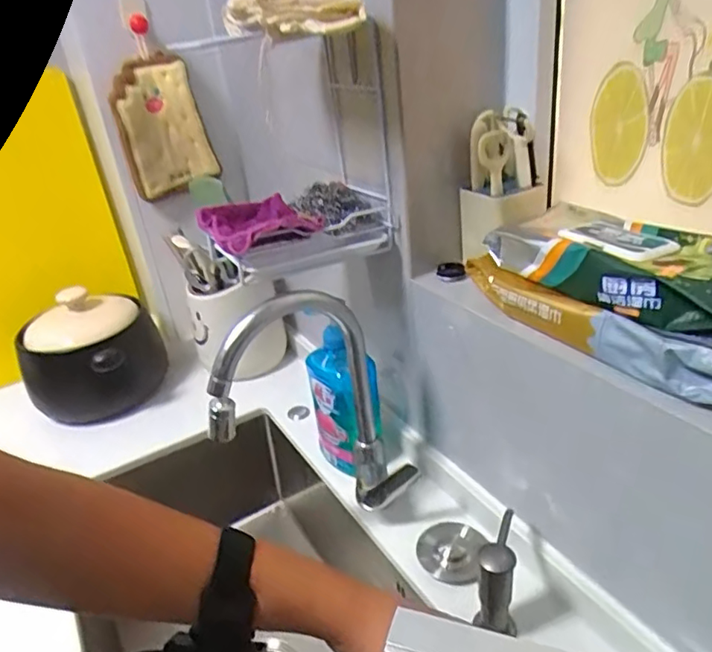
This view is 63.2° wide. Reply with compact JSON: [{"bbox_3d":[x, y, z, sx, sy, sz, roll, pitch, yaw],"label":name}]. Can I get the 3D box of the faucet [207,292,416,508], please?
[{"bbox_3d":[-0.053,0.101,0.675,0.206,0.266,0.110,-12,29,-7],"label":"faucet"}]

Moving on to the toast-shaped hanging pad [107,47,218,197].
[{"bbox_3d":[-0.323,-0.332,0.969,0.141,0.207,0.040,-18,30,-18],"label":"toast-shaped hanging pad"}]

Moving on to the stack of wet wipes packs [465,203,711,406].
[{"bbox_3d":[0.245,-0.033,0.528,0.117,0.088,0.308,-22,32,-24],"label":"stack of wet wipes packs"}]

